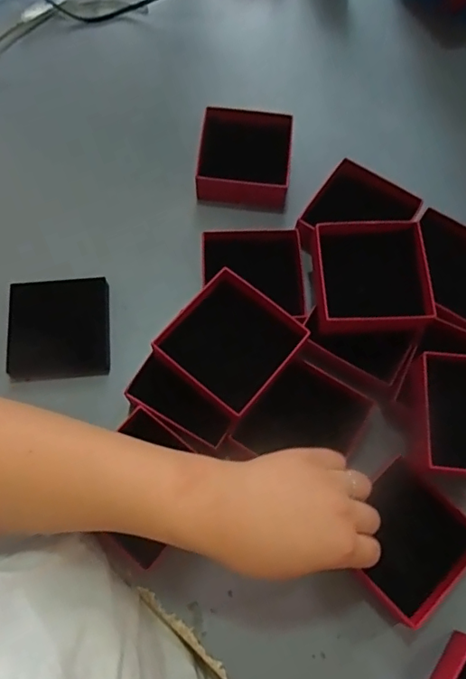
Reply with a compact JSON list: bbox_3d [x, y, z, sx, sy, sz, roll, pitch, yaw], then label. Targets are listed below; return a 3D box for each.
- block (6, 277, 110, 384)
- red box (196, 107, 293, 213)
[{"bbox_3d":[-0.152,-0.009,0.457,0.084,0.016,0.085,-4,70,-2],"label":"block"},{"bbox_3d":[0.012,-0.178,0.513,0.086,0.031,0.091,6,69,2],"label":"red box"}]

